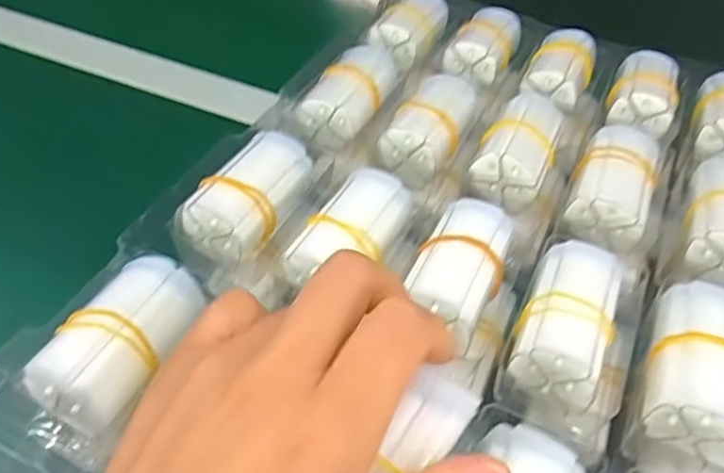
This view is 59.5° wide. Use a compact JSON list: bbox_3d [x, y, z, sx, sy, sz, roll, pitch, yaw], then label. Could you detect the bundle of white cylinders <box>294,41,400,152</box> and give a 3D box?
[{"bbox_3d":[-0.005,-0.082,0.367,0.036,0.030,0.071,23,49,16],"label":"bundle of white cylinders"}]

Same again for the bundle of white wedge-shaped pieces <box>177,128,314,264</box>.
[{"bbox_3d":[-0.051,-0.023,0.297,0.035,0.028,0.069,23,49,16],"label":"bundle of white wedge-shaped pieces"}]

